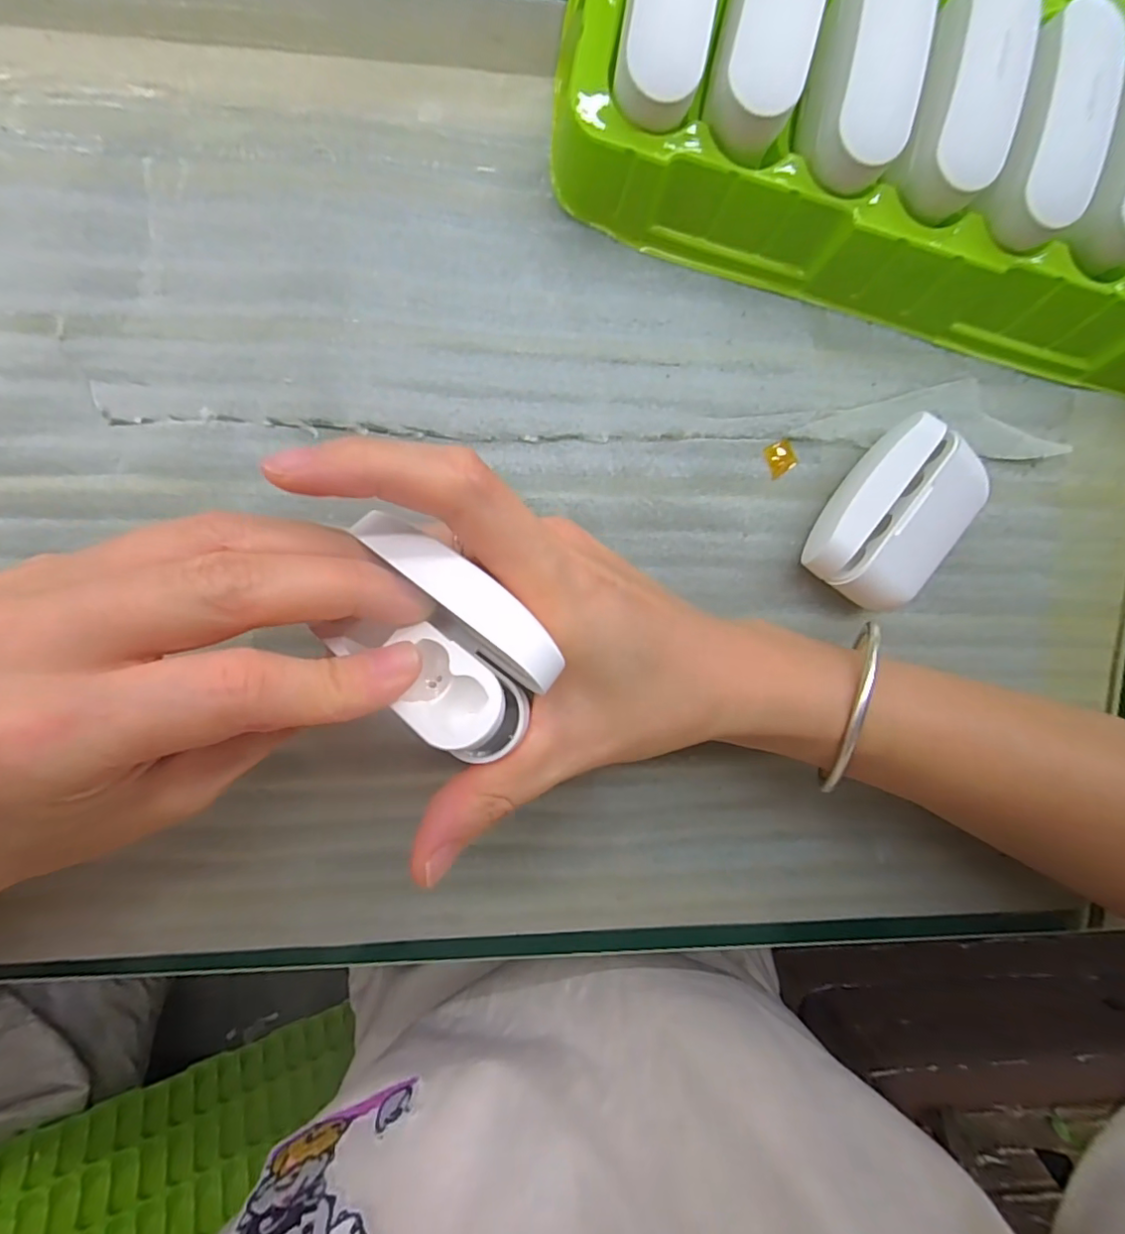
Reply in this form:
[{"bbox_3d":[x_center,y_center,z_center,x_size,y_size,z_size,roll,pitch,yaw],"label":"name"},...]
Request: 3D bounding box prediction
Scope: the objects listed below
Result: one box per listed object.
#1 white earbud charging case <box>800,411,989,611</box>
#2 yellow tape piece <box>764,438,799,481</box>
[{"bbox_3d":[0.118,-0.035,0.202,0.046,0.023,0.062,32,93,-9],"label":"white earbud charging case"},{"bbox_3d":[0.081,-0.059,0.208,0.011,0.004,0.012,-24,99,-2],"label":"yellow tape piece"}]

